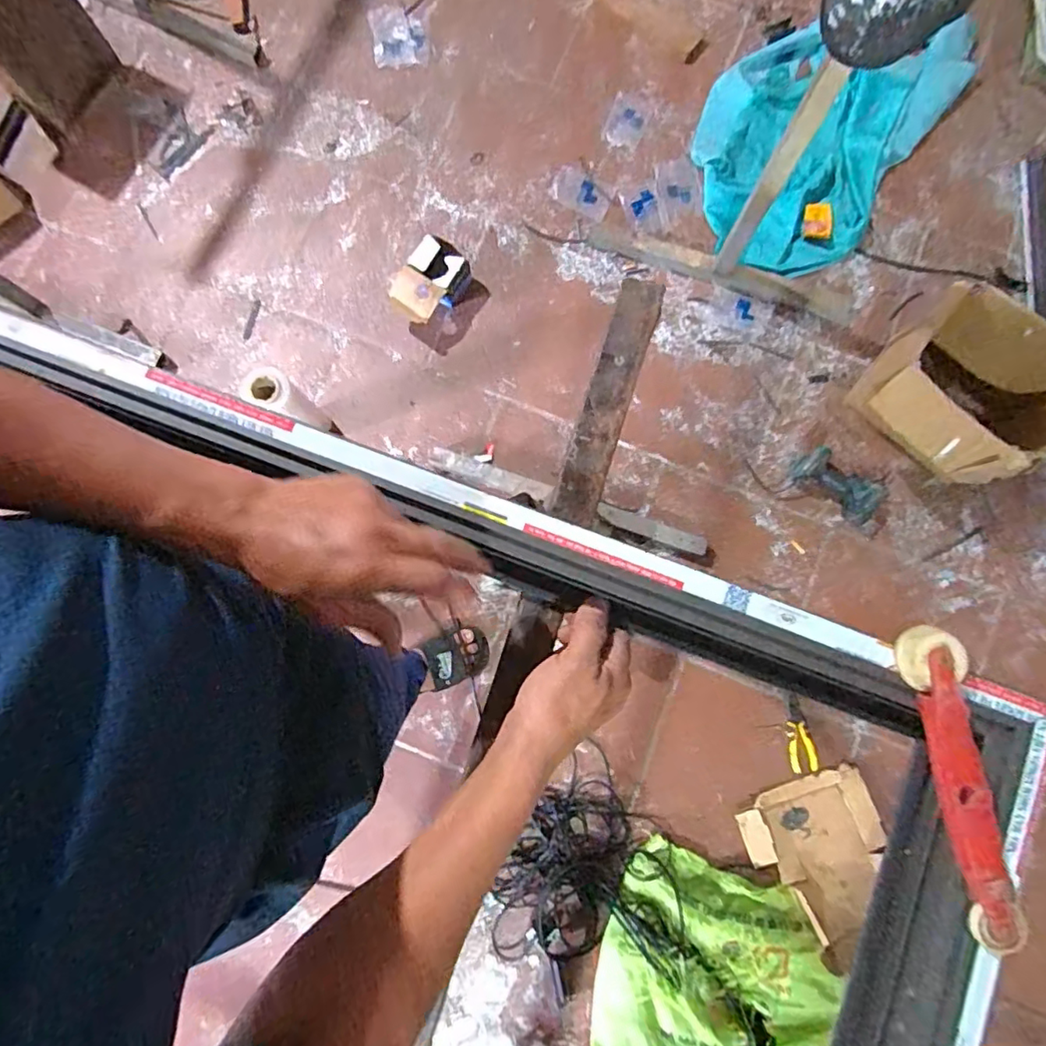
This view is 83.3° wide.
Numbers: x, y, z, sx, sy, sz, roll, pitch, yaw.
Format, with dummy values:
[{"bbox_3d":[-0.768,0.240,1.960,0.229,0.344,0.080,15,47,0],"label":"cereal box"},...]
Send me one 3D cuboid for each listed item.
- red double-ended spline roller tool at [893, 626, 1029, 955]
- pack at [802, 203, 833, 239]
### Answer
[{"bbox_3d":[0.294,0.172,0.385,0.037,0.030,0.202,-11,82,-1],"label":"red double-ended spline roller tool"},{"bbox_3d":[0.712,-0.729,1.419,0.063,0.019,0.083,6,82,1],"label":"pack"}]

